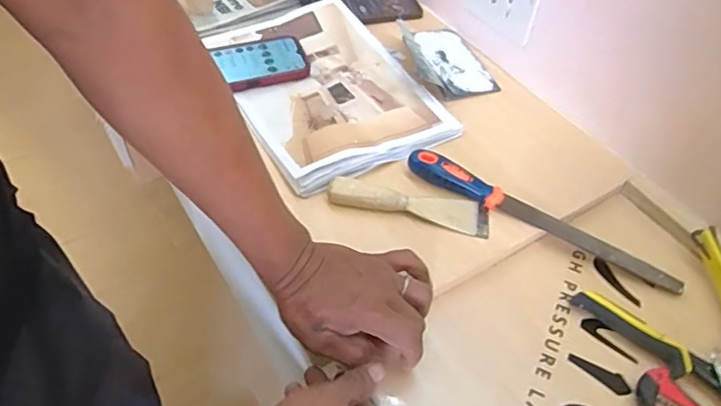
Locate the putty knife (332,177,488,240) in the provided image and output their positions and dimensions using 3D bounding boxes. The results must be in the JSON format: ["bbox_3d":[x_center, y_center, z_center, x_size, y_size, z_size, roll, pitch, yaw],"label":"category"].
[{"bbox_3d":[0.050,-0.003,0.568,0.162,0.021,0.039,12,50,7],"label":"putty knife"}]

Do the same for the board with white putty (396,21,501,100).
[{"bbox_3d":[0.108,-0.192,0.740,0.093,0.016,0.152,-13,52,-14],"label":"board with white putty"}]

